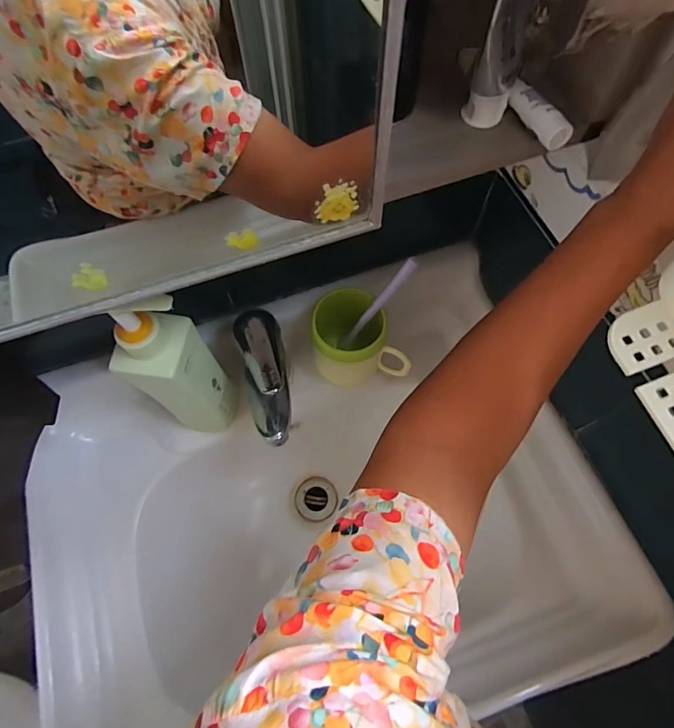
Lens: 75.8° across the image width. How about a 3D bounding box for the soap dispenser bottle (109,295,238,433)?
[{"bbox_3d":[-0.147,0.014,0.422,0.046,0.220,0.069,35,72,16],"label":"soap dispenser bottle"}]

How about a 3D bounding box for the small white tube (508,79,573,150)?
[{"bbox_3d":[0.132,-0.164,0.287,0.015,0.016,0.052,-28,68,-10],"label":"small white tube"}]

